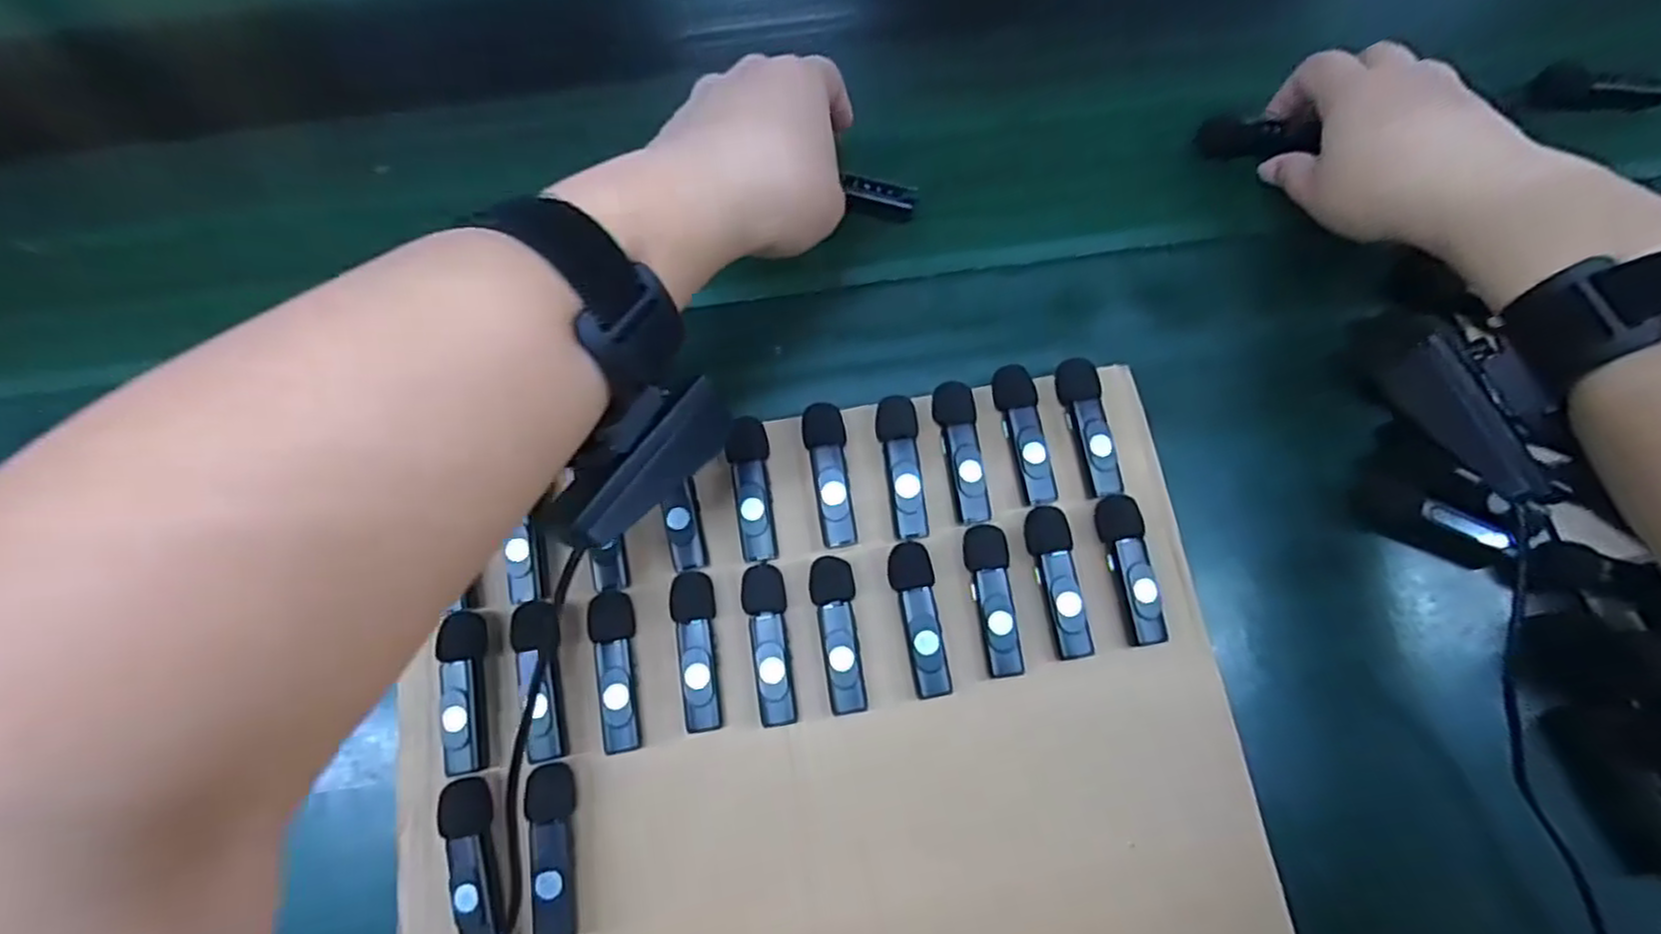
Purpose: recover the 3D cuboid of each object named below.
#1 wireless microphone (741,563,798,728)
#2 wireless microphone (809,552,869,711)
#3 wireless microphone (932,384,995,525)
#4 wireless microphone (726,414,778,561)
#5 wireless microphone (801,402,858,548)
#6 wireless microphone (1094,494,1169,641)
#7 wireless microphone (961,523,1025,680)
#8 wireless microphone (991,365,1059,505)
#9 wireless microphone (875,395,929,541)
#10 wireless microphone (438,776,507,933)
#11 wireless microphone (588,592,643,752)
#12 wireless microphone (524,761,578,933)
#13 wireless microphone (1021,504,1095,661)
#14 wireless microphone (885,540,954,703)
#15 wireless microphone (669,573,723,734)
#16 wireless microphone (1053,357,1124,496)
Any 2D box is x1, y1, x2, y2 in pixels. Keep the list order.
[{"bbox_3d":[-0.025,0.075,0.312,0.018,0.015,0.066,-10,72,-2],"label":"wireless microphone"},{"bbox_3d":[0.004,0.072,0.312,0.018,0.013,0.064,-11,72,-2],"label":"wireless microphone"},{"bbox_3d":[0.060,-0.007,0.331,0.018,0.013,0.065,-8,71,-1],"label":"wireless microphone"},{"bbox_3d":[-0.036,0.010,0.329,0.018,0.013,0.065,-6,71,-1],"label":"wireless microphone"},{"bbox_3d":[0.000,0.003,0.329,0.018,0.011,0.064,-9,72,-2],"label":"wireless microphone"},{"bbox_3d":[0.130,0.044,0.319,0.017,0.015,0.064,-7,71,-1],"label":"wireless microphone"},{"bbox_3d":[0.071,0.057,0.316,0.019,0.013,0.064,-9,72,-2],"label":"wireless microphone"},{"bbox_3d":[0.089,-0.015,0.333,0.018,0.013,0.064,-11,72,-2],"label":"wireless microphone"},{"bbox_3d":[0.033,0.000,0.329,0.018,0.010,0.064,-6,71,-1],"label":"wireless microphone"},{"bbox_3d":[-0.141,0.158,0.289,0.017,0.015,0.064,-16,72,-4],"label":"wireless microphone"},{"bbox_3d":[-0.091,0.086,0.309,0.017,0.015,0.065,-10,72,-2],"label":"wireless microphone"},{"bbox_3d":[-0.111,0.154,0.291,0.016,0.013,0.065,-9,72,-2],"label":"wireless microphone"},{"bbox_3d":[0.100,0.049,0.316,0.018,0.013,0.065,-11,72,-2],"label":"wireless microphone"},{"bbox_3d":[0.039,0.065,0.313,0.018,0.013,0.064,-11,72,-2],"label":"wireless microphone"},{"bbox_3d":[-0.057,0.078,0.311,0.017,0.014,0.065,-8,71,-1],"label":"wireless microphone"},{"bbox_3d":[0.118,-0.018,0.336,0.017,0.015,0.064,-10,72,-2],"label":"wireless microphone"}]

